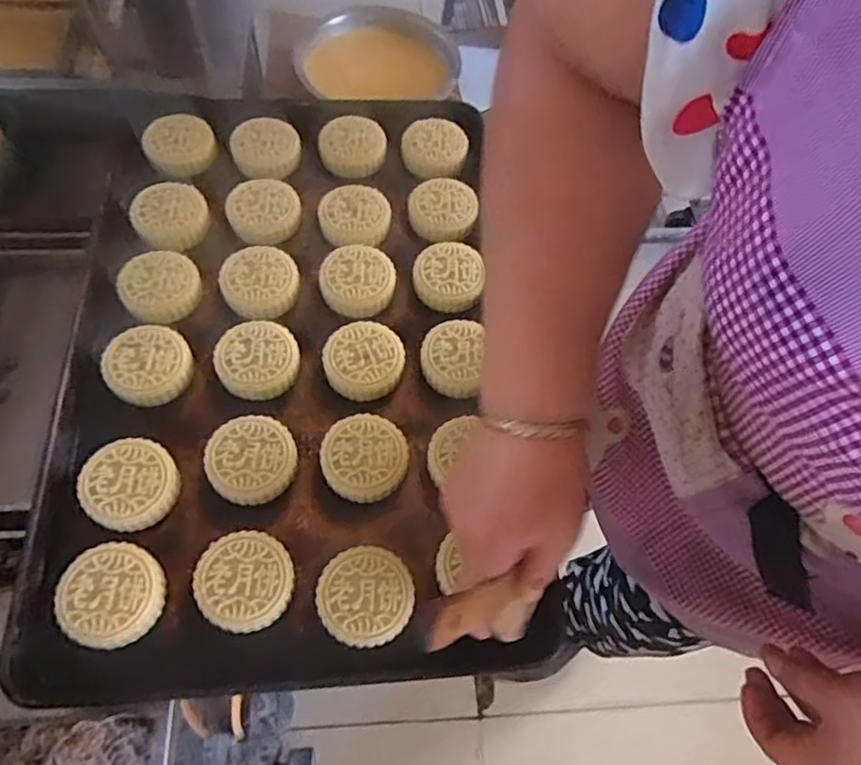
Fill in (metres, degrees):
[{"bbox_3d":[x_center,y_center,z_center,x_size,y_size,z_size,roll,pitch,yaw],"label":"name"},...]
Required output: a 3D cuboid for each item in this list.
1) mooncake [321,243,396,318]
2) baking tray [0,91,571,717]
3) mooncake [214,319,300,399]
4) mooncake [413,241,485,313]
[{"bbox_3d":[-0.071,-0.101,0.628,0.070,0.028,0.072,-3,63,-7],"label":"mooncake"},{"bbox_3d":[-0.128,-0.040,0.595,0.382,0.035,0.594,-3,64,-6],"label":"baking tray"},{"bbox_3d":[-0.154,-0.021,0.576,0.071,0.023,0.067,1,63,-5],"label":"mooncake"},{"bbox_3d":[0.017,-0.104,0.634,0.066,0.027,0.067,-2,63,-7],"label":"mooncake"}]

